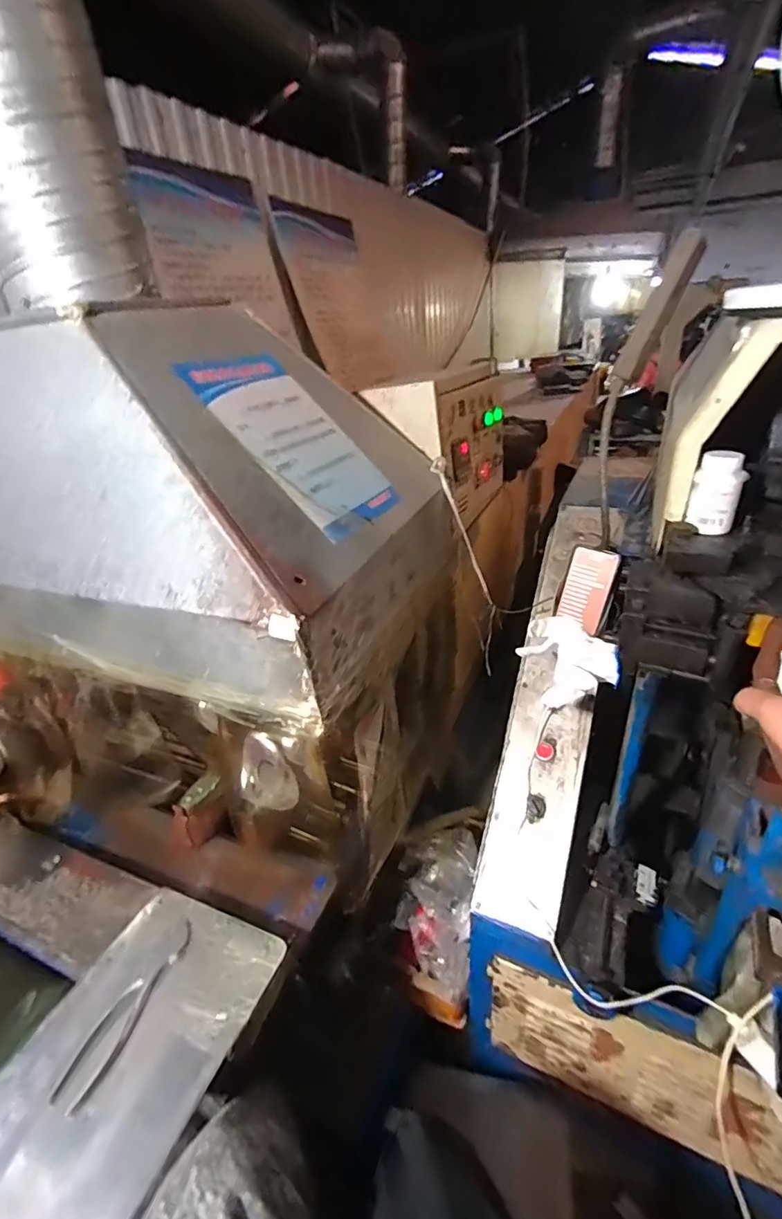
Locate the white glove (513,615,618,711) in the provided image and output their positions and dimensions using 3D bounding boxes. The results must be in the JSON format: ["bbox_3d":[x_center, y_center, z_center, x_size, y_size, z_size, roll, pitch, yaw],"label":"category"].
[{"bbox_3d":[0.247,0.078,0.701,0.127,0.104,0.052,21,38,39],"label":"white glove"}]

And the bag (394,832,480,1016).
[{"bbox_3d":[0.085,0.604,1.034,0.162,0.147,0.264,2,30,14],"label":"bag"}]

